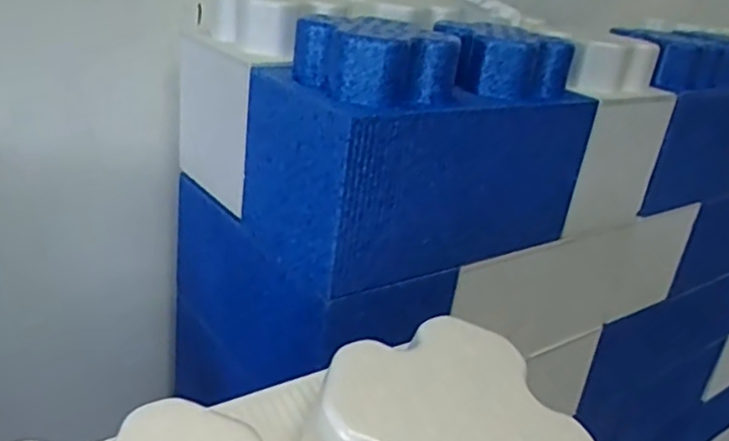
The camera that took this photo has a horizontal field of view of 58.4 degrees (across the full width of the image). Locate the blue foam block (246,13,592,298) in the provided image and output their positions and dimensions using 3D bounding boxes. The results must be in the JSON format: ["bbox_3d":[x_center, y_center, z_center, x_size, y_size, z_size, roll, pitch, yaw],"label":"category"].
[{"bbox_3d":[0.057,-0.078,0.608,0.289,0.194,0.144,-9,28,-34],"label":"blue foam block"}]

